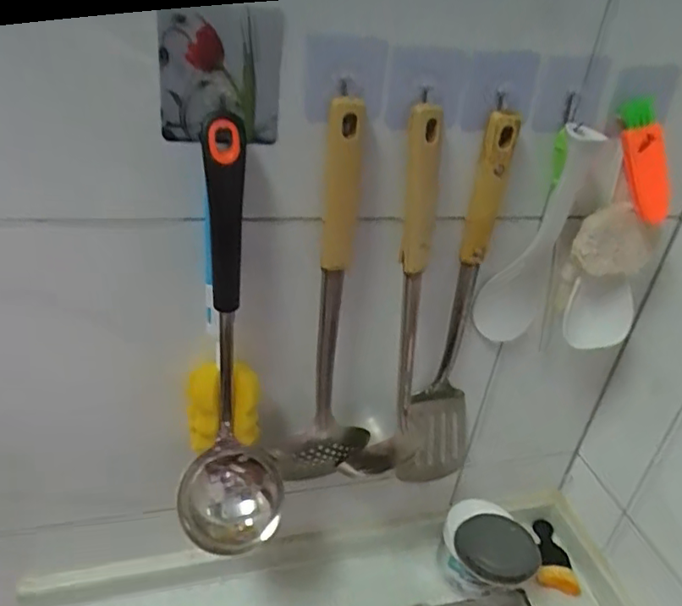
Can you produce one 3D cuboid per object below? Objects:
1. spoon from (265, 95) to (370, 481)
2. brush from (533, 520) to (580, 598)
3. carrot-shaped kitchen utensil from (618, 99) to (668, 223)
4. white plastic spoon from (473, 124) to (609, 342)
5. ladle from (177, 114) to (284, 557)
[{"bbox_3d":[-0.005,0.016,0.461,0.078,0.331,0.058,8,32,2],"label":"spoon"},{"bbox_3d":[0.249,0.294,0.686,0.044,0.017,0.085,10,32,5],"label":"brush"},{"bbox_3d":[0.239,-0.108,0.460,0.026,0.097,0.019,-7,21,34],"label":"carrot-shaped kitchen utensil"},{"bbox_3d":[0.160,-0.047,0.495,0.065,0.196,0.017,-5,34,-18],"label":"white plastic spoon"},{"bbox_3d":[-0.077,0.039,0.423,0.079,0.300,0.111,0,32,-11],"label":"ladle"}]

